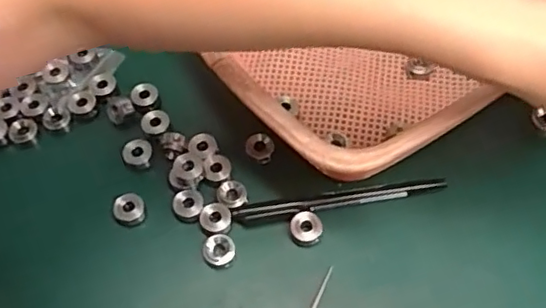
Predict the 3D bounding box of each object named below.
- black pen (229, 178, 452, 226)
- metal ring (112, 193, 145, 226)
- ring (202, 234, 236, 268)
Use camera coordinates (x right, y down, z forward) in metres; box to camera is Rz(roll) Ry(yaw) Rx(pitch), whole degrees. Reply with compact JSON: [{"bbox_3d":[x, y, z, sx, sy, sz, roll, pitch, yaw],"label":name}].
[{"bbox_3d":[0.044,0.029,0.376,0.137,0.008,0.012,-9,60,-3],"label":"black pen"},{"bbox_3d":[-0.093,0.036,0.376,0.019,0.011,0.017,-20,61,-9],"label":"metal ring"},{"bbox_3d":[-0.033,0.060,0.362,0.020,0.009,0.019,-1,60,2],"label":"ring"}]

